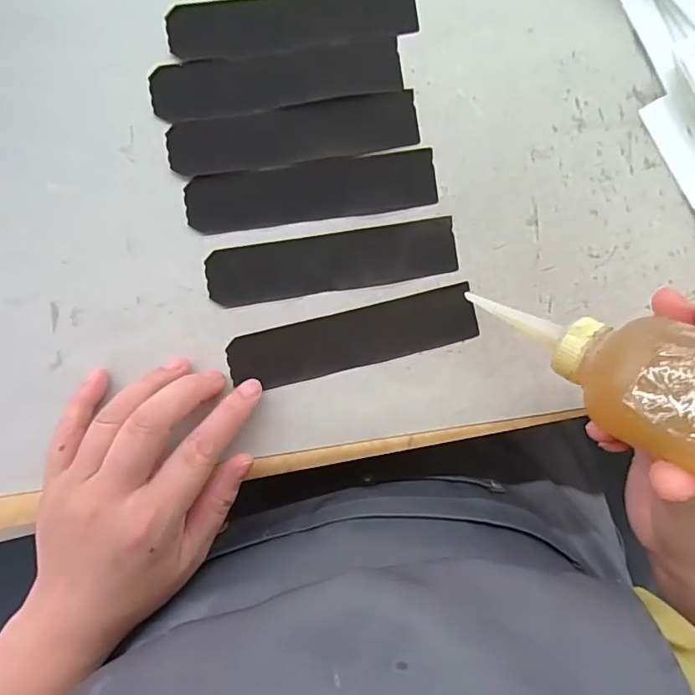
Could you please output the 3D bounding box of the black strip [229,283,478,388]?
[{"bbox_3d":[0.004,-0.005,0.289,0.138,0.004,0.033,-13,89,-4],"label":"black strip"}]

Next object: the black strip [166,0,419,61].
[{"bbox_3d":[-0.030,-0.186,0.291,0.139,0.004,0.034,-10,89,-3],"label":"black strip"}]

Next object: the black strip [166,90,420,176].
[{"bbox_3d":[-0.030,-0.121,0.292,0.139,0.004,0.033,-9,89,-3],"label":"black strip"}]

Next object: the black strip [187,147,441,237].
[{"bbox_3d":[-0.020,-0.089,0.292,0.138,0.004,0.033,-9,89,-3],"label":"black strip"}]

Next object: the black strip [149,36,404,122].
[{"bbox_3d":[-0.039,-0.152,0.290,0.139,0.004,0.032,-9,89,-3],"label":"black strip"}]

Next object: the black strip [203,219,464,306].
[{"bbox_3d":[-0.008,-0.048,0.289,0.138,0.004,0.032,-9,89,-3],"label":"black strip"}]

